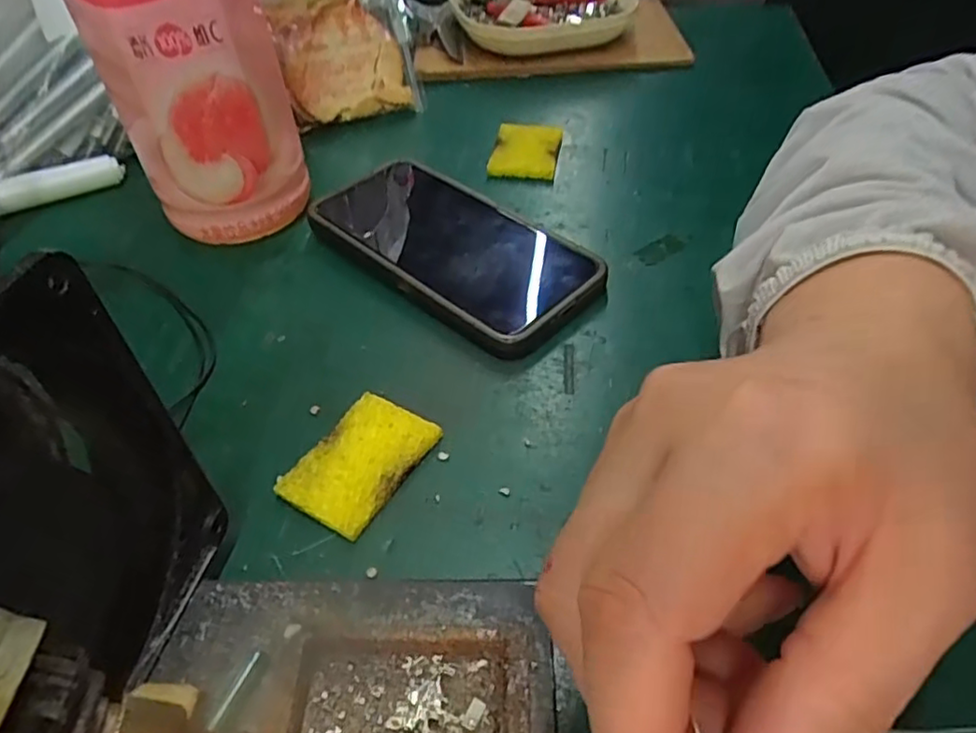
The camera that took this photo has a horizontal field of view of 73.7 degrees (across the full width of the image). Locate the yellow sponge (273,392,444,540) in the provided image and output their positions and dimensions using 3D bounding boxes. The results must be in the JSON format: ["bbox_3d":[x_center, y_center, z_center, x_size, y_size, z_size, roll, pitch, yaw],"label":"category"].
[{"bbox_3d":[-0.050,0.037,0.254,0.039,0.007,0.055,24,52,24],"label":"yellow sponge"}]

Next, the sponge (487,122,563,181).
[{"bbox_3d":[0.024,-0.137,0.407,0.040,0.010,0.052,6,47,9],"label":"sponge"}]

